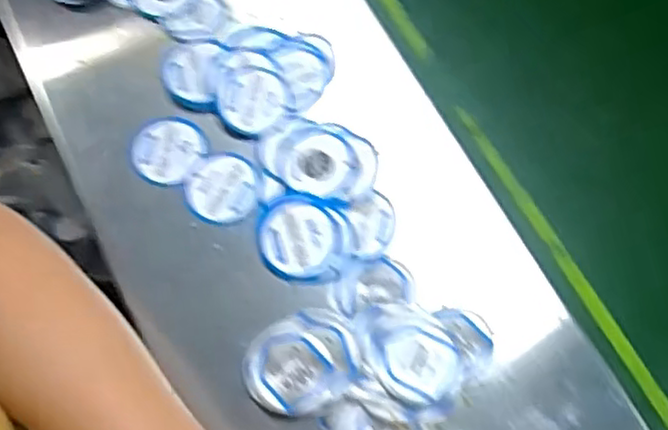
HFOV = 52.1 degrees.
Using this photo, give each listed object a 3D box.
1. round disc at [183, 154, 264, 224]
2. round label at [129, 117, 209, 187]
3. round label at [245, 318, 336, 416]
[{"bbox_3d":[-0.072,-0.018,0.447,0.049,0.005,0.046,-1,71,3],"label":"round disc"},{"bbox_3d":[-0.112,-0.044,0.459,0.050,0.005,0.049,-1,71,3],"label":"round label"},{"bbox_3d":[-0.026,0.089,0.401,0.053,0.004,0.055,-4,62,7],"label":"round label"}]

